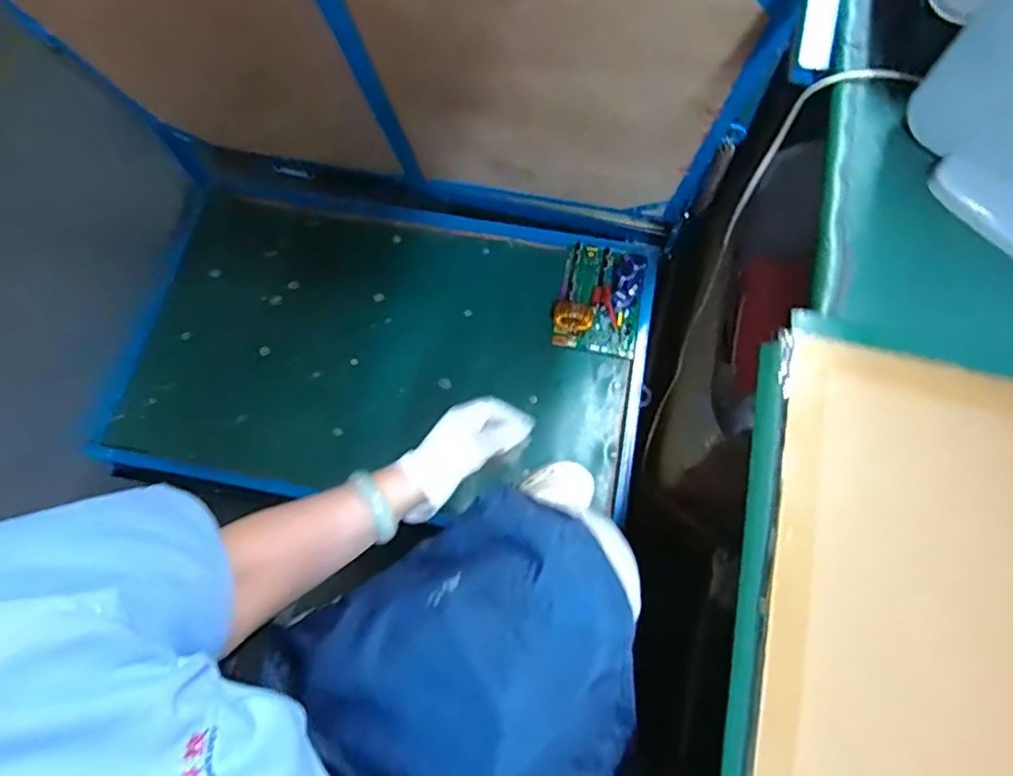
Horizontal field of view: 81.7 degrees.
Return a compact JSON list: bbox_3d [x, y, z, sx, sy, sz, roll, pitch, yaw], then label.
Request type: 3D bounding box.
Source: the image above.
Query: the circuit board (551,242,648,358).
[{"bbox_3d":[0.165,-0.163,1.007,0.145,0.046,0.198,10,70,5],"label":"circuit board"}]

